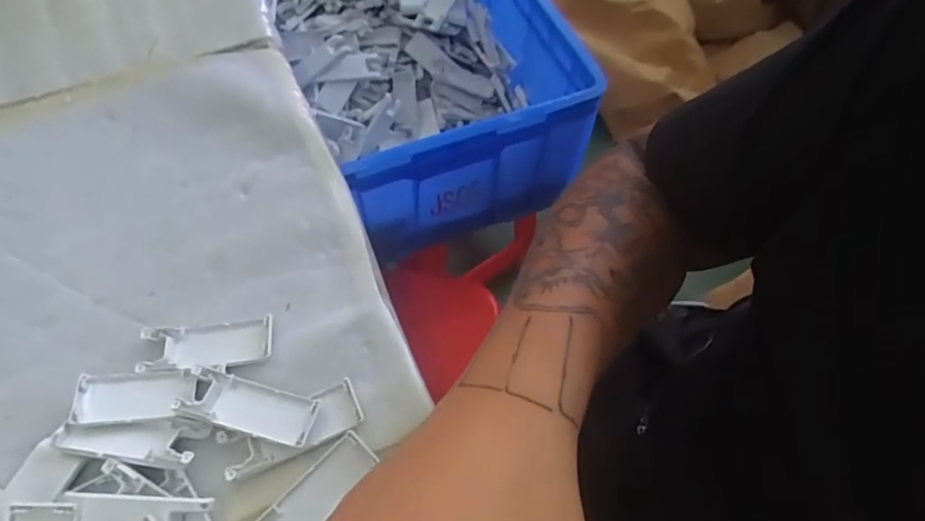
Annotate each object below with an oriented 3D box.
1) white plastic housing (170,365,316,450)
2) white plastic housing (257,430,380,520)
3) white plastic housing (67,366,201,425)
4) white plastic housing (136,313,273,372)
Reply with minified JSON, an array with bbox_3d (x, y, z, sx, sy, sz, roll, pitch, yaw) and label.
[{"bbox_3d":[-0.162,0.111,0.434,0.101,0.015,0.038,14,61,6],"label":"white plastic housing"},{"bbox_3d":[-0.107,0.174,0.410,0.037,0.013,0.103,41,66,19],"label":"white plastic housing"},{"bbox_3d":[-0.253,0.105,0.439,0.083,0.012,0.038,-1,54,-10],"label":"white plastic housing"},{"bbox_3d":[-0.209,0.071,0.468,0.103,0.014,0.042,-5,61,-5],"label":"white plastic housing"}]

